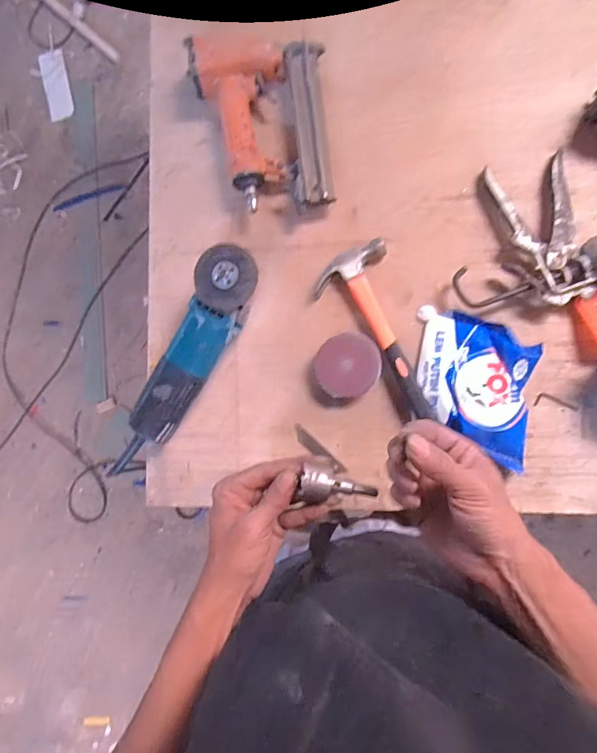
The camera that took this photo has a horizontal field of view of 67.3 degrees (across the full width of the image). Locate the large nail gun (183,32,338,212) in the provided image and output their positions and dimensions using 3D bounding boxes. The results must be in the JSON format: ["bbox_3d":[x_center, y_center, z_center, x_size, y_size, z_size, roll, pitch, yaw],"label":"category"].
[{"bbox_3d":[-0.049,-0.326,0.581,0.175,0.064,0.224,-4,84,6],"label":"large nail gun"}]

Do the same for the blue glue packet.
[{"bbox_3d":[0.214,0.011,0.550,0.137,0.024,0.174,9,86,7],"label":"blue glue packet"}]

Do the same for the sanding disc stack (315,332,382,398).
[{"bbox_3d":[0.063,-0.014,0.569,0.079,0.032,0.076,-5,84,6],"label":"sanding disc stack"}]

